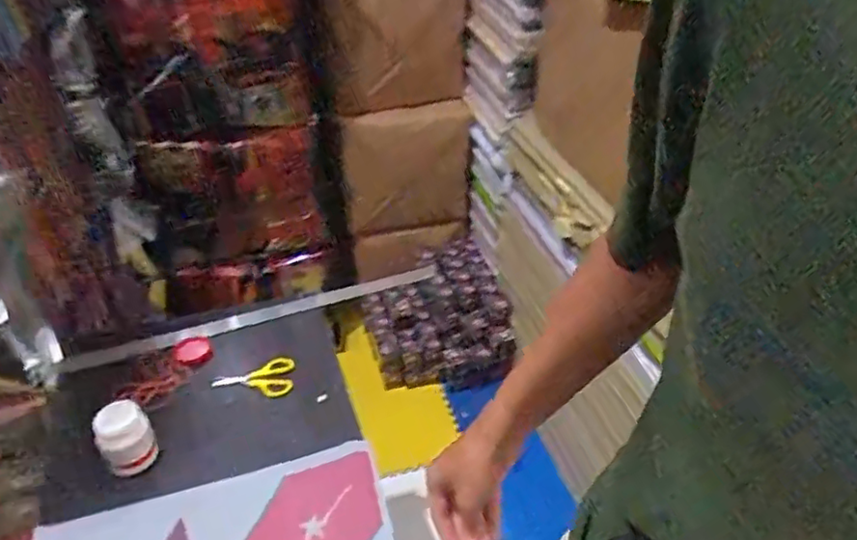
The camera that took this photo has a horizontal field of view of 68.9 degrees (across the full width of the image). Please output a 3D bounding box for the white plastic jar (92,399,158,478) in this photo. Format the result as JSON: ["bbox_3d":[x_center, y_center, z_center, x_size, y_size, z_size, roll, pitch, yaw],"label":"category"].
[{"bbox_3d":[-0.382,0.217,0.792,0.064,0.100,0.049,-28,46,-31],"label":"white plastic jar"}]

